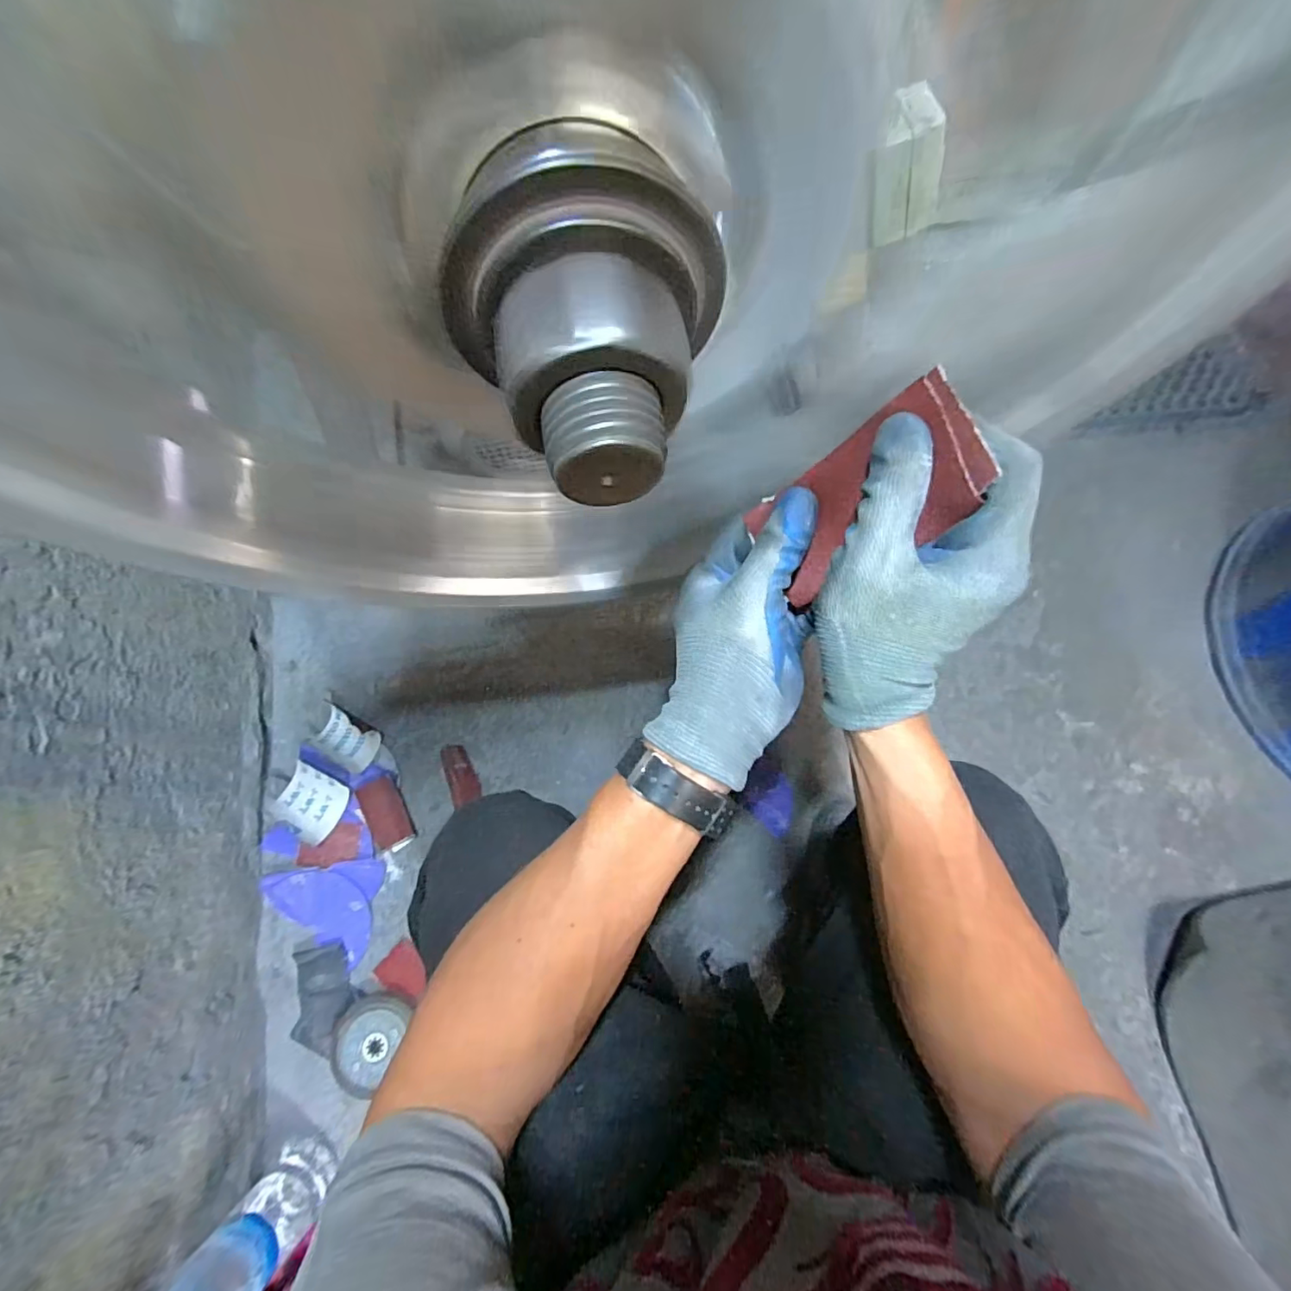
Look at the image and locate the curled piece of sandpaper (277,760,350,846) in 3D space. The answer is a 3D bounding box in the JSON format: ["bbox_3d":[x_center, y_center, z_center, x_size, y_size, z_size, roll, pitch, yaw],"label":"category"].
[{"bbox_3d":[-0.468,0.219,0.778,0.095,0.029,0.078,27,75,6],"label":"curled piece of sandpaper"}]

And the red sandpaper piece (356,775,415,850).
[{"bbox_3d":[-0.370,0.237,0.794,0.053,0.014,0.094,-25,76,-9],"label":"red sandpaper piece"}]

